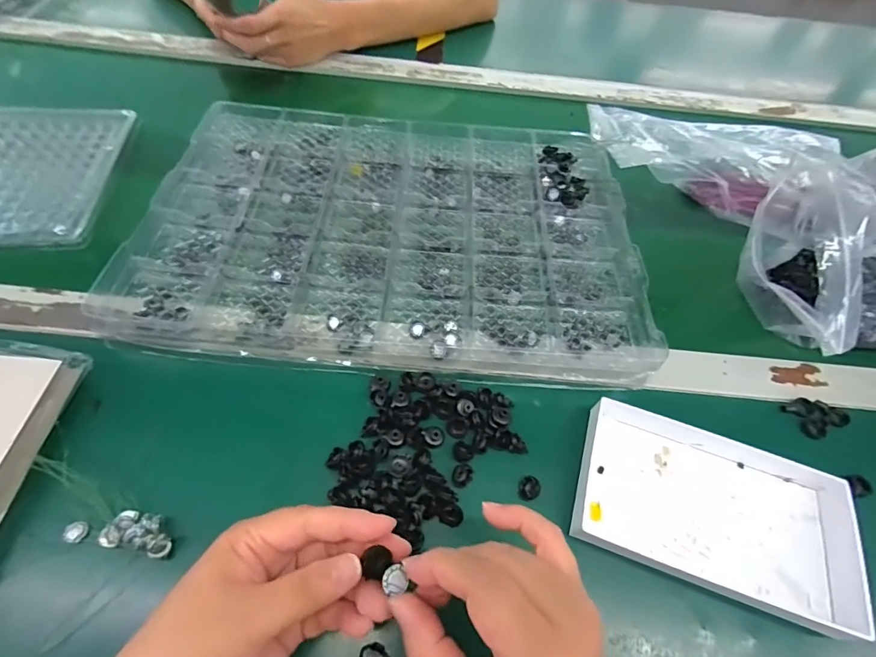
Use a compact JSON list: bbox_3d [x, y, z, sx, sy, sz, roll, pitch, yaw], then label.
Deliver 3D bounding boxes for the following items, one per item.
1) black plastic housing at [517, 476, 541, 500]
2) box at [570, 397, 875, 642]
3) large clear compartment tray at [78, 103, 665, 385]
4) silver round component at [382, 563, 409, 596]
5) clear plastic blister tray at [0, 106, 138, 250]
[{"bbox_3d":[0.065,0.113,0.309,0.014,0.012,0.015,2,57,-2],"label":"black plastic housing"},{"bbox_3d":[0.191,0.119,0.308,0.172,0.023,0.112,19,58,9],"label":"box"},{"bbox_3d":[-0.038,-0.102,0.423,0.442,0.031,0.301,4,57,-1],"label":"large clear compartment tray"},{"bbox_3d":[-0.020,0.113,0.197,0.011,0.004,0.011,2,57,-2],"label":"silver round component"},{"bbox_3d":[-0.456,-0.162,0.450,0.226,0.016,0.212,-3,57,-5],"label":"clear plastic blister tray"}]

